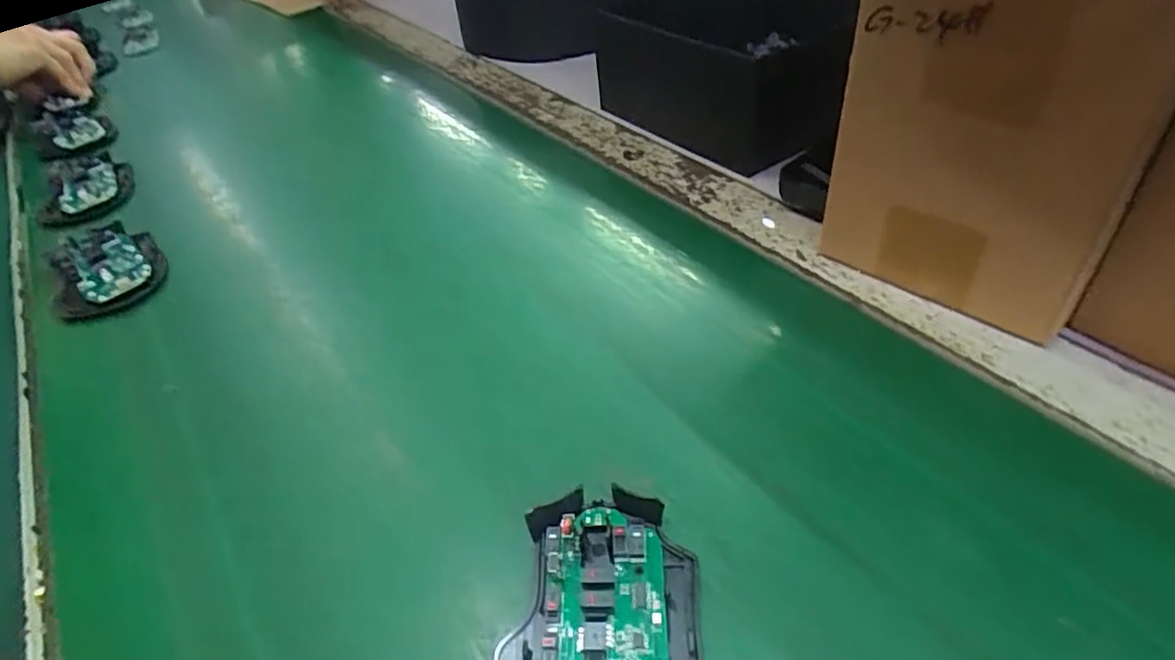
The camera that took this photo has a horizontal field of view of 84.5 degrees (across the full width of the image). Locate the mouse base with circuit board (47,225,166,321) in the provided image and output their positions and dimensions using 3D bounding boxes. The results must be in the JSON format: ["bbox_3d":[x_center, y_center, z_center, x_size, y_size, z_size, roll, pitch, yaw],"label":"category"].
[{"bbox_3d":[-0.364,-0.044,0.492,0.069,0.020,0.109,-28,47,-22],"label":"mouse base with circuit board"}]

